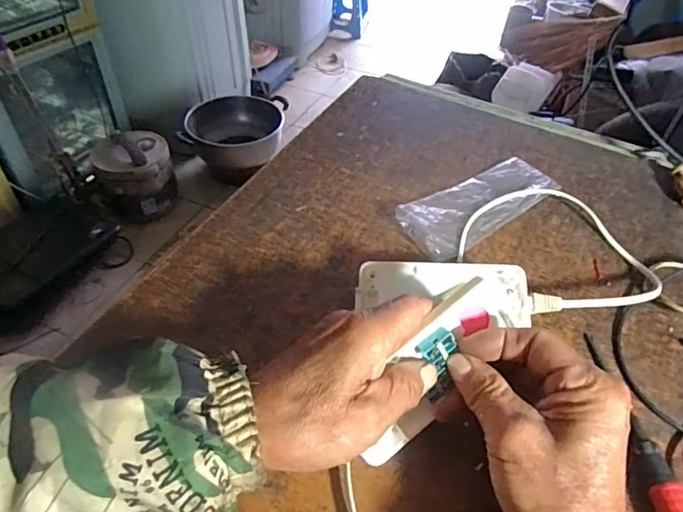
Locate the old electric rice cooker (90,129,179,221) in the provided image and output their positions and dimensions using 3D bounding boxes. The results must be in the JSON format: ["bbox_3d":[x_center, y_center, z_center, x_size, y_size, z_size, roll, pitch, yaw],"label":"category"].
[{"bbox_3d":[-0.619,-0.240,1.514,0.228,0.197,0.247,-17,49,-18],"label":"old electric rice cooker"}]

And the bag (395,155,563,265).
[{"bbox_3d":[0.130,-0.054,0.482,0.176,0.020,0.071,-31,54,-28],"label":"bag"}]

